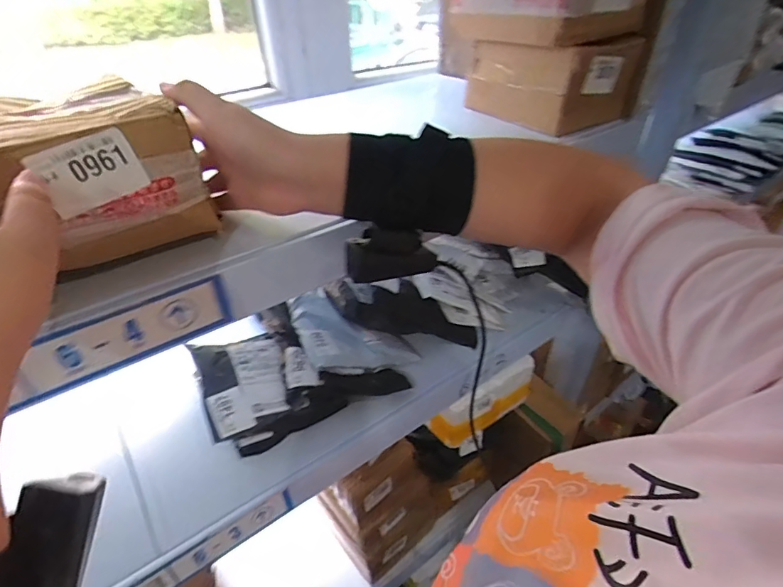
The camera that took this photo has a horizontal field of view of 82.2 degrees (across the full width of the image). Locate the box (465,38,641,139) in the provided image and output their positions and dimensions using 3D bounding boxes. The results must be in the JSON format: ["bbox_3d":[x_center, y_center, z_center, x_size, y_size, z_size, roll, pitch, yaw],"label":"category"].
[{"bbox_3d":[0.205,-0.275,0.576,0.126,0.094,0.169,-19,41,-23],"label":"box"}]

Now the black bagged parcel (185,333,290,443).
[{"bbox_3d":[-0.185,0.103,0.568,0.106,0.037,0.145,-19,41,-23],"label":"black bagged parcel"}]

